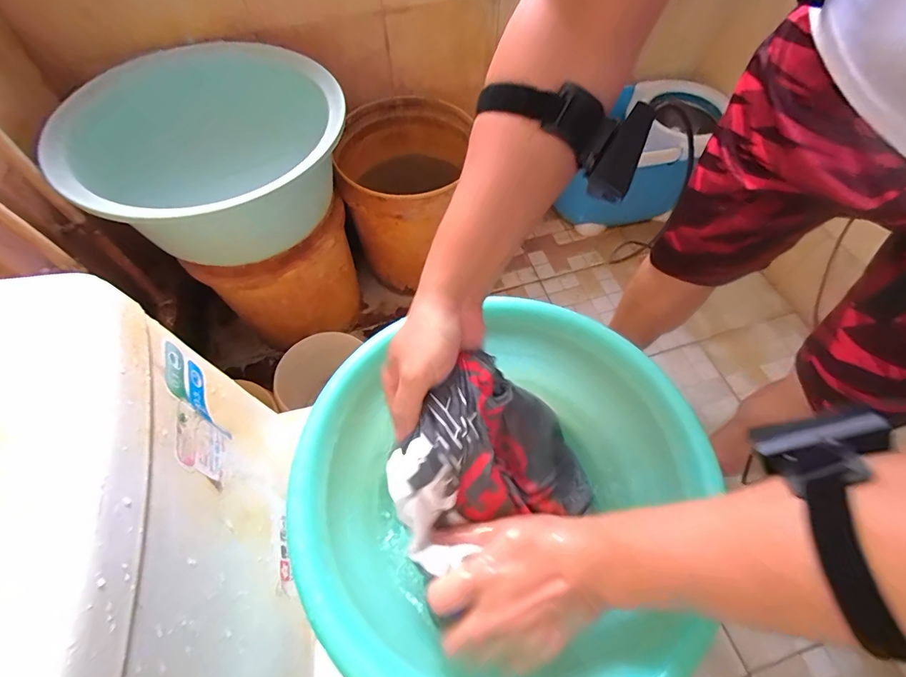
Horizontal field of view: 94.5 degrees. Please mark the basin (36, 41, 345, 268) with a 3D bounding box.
[{"bbox_3d":[-0.380,-0.303,0.709,0.385,0.191,0.396,0,62,0],"label":"basin"}]

